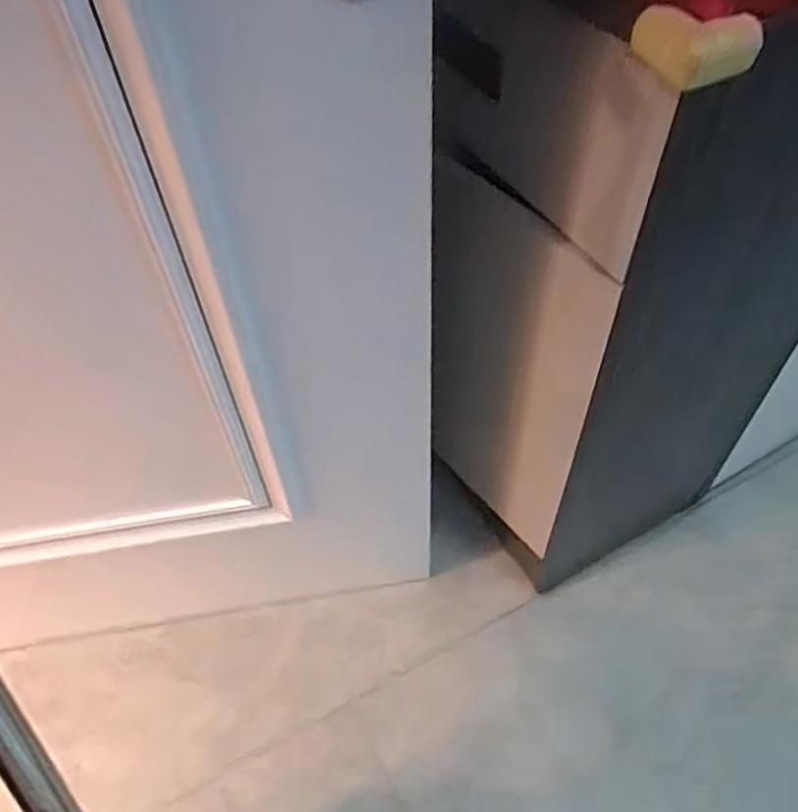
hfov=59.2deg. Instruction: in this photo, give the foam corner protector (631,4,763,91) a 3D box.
[{"bbox_3d":[0.197,-0.239,0.465,0.052,0.046,0.074,-33,45,-23],"label":"foam corner protector"}]

